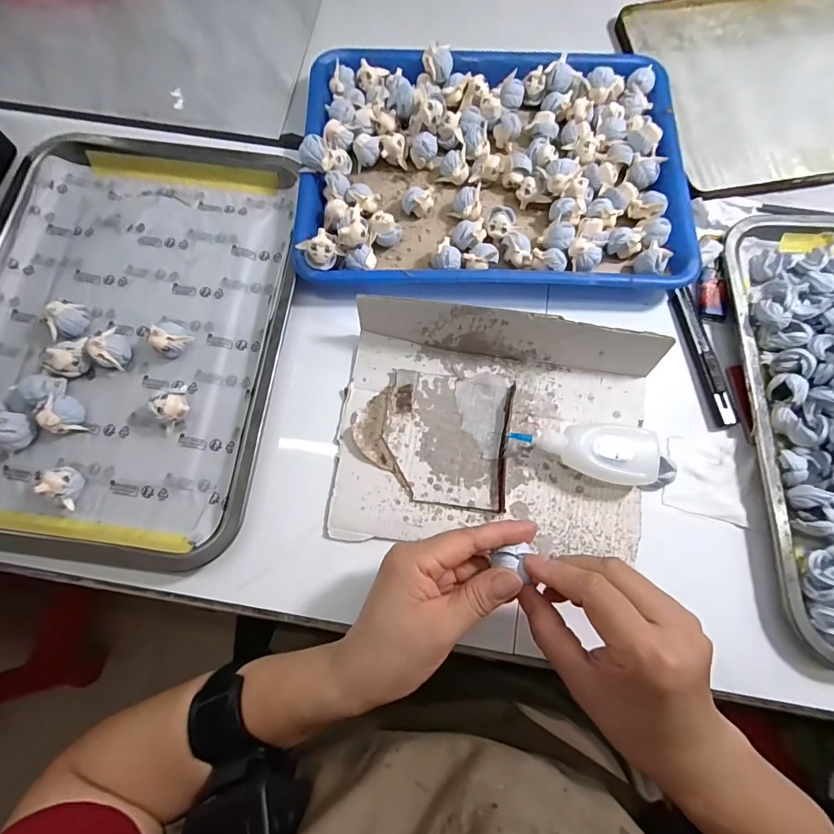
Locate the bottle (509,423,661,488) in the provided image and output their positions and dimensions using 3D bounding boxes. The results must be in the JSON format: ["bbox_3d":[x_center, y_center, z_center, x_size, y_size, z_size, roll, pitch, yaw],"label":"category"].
[{"bbox_3d":[0.123,0.026,0.314,0.099,0.028,0.041,7,77,2],"label":"bottle"}]

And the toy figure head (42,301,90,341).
[{"bbox_3d":[-0.289,-0.078,0.352,0.028,0.031,0.022,-28,79,-6],"label":"toy figure head"}]

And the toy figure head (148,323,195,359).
[{"bbox_3d":[-0.197,-0.061,0.339,0.022,0.025,0.025,41,81,9],"label":"toy figure head"}]

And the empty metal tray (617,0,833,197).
[{"bbox_3d":[0.370,-0.335,0.410,0.300,0.023,0.243,-9,77,-2],"label":"empty metal tray"}]

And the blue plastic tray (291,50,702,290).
[{"bbox_3d":[0.066,-0.221,0.370,0.328,0.039,0.238,0,77,0],"label":"blue plastic tray"}]

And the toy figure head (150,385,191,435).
[{"bbox_3d":[-0.189,-0.007,0.326,0.030,0.027,0.023,-40,80,-8],"label":"toy figure head"}]

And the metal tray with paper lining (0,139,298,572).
[{"bbox_3d":[-0.248,-0.071,0.347,0.283,0.027,0.353,5,77,2],"label":"metal tray with paper lining"}]

